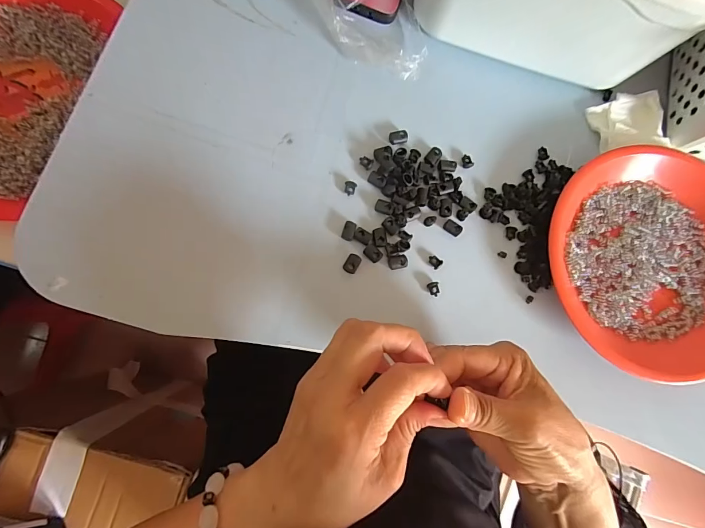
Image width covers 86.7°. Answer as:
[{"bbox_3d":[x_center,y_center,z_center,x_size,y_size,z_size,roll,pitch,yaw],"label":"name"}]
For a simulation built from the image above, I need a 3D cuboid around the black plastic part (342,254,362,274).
[{"bbox_3d":[0.000,0.000,0.301,0.012,0.004,0.016,31,80,-2],"label":"black plastic part"}]

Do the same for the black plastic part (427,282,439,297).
[{"bbox_3d":[0.067,0.021,0.309,0.010,0.004,0.012,-1,83,-7],"label":"black plastic part"}]

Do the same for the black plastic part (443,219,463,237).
[{"bbox_3d":[0.086,-0.031,0.318,0.016,0.004,0.011,30,80,-2],"label":"black plastic part"}]

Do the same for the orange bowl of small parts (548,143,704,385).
[{"bbox_3d":[0.262,-0.007,0.320,0.190,0.033,0.188,1,82,-6],"label":"orange bowl of small parts"}]

